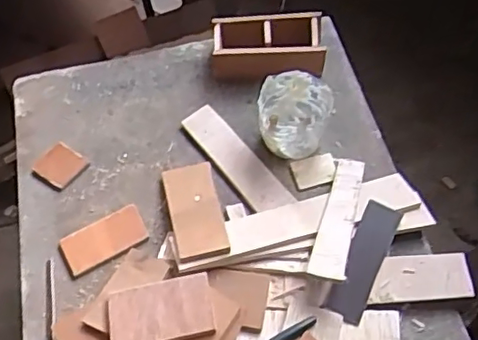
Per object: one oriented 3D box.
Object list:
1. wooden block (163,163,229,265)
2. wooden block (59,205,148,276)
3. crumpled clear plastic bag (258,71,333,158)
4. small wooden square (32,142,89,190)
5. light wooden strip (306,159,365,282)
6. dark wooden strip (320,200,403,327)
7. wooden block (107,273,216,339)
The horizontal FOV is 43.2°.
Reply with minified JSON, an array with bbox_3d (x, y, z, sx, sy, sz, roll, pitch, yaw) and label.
[{"bbox_3d":[-0.039,0.035,0.529,0.043,0.007,0.112,-13,44,-4],"label":"wooden block"},{"bbox_3d":[-0.119,0.062,0.534,0.073,0.005,0.038,-27,62,-12],"label":"wooden block"},{"bbox_3d":[0.051,-0.051,0.562,0.066,0.051,0.066,13,61,11],"label":"crumpled clear plastic bag"},{"bbox_3d":[-0.171,-0.004,0.577,0.040,0.004,0.039,32,67,20],"label":"small wooden square"},{"bbox_3d":[0.085,0.038,0.514,0.028,0.008,0.137,12,43,11],"label":"light wooden strip"},{"bbox_3d":[0.102,0.074,0.498,0.030,0.010,0.104,23,64,16],"label":"dark wooden strip"},{"bbox_3d":[-0.061,0.112,0.470,0.081,0.010,0.048,-15,57,3],"label":"wooden block"}]

